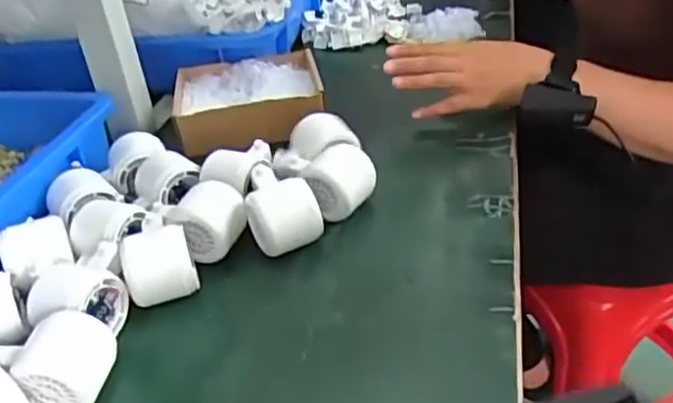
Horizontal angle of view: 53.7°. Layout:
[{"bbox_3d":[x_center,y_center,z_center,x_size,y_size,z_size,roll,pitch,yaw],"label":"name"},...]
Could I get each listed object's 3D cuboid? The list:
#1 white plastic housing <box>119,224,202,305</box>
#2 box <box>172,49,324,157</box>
[{"bbox_3d":[-0.143,0.050,0.537,0.053,0.046,0.054,-14,35,-13],"label":"white plastic housing"},{"bbox_3d":[-0.101,-0.112,0.758,0.169,0.057,0.145,-6,34,-1],"label":"box"}]

